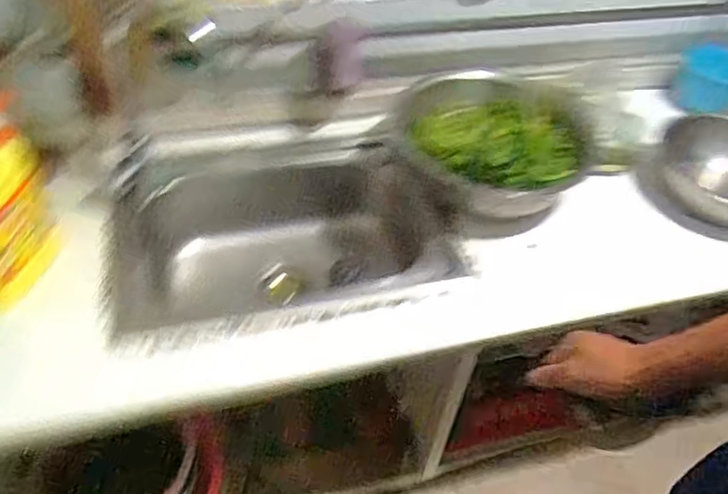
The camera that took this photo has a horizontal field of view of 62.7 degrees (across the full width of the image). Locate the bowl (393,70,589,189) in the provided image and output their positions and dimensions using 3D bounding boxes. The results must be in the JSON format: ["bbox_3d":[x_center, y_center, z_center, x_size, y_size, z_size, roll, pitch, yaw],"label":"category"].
[{"bbox_3d":[0.234,-0.188,1.054,0.324,0.102,0.315,3,47,-3],"label":"bowl"}]

